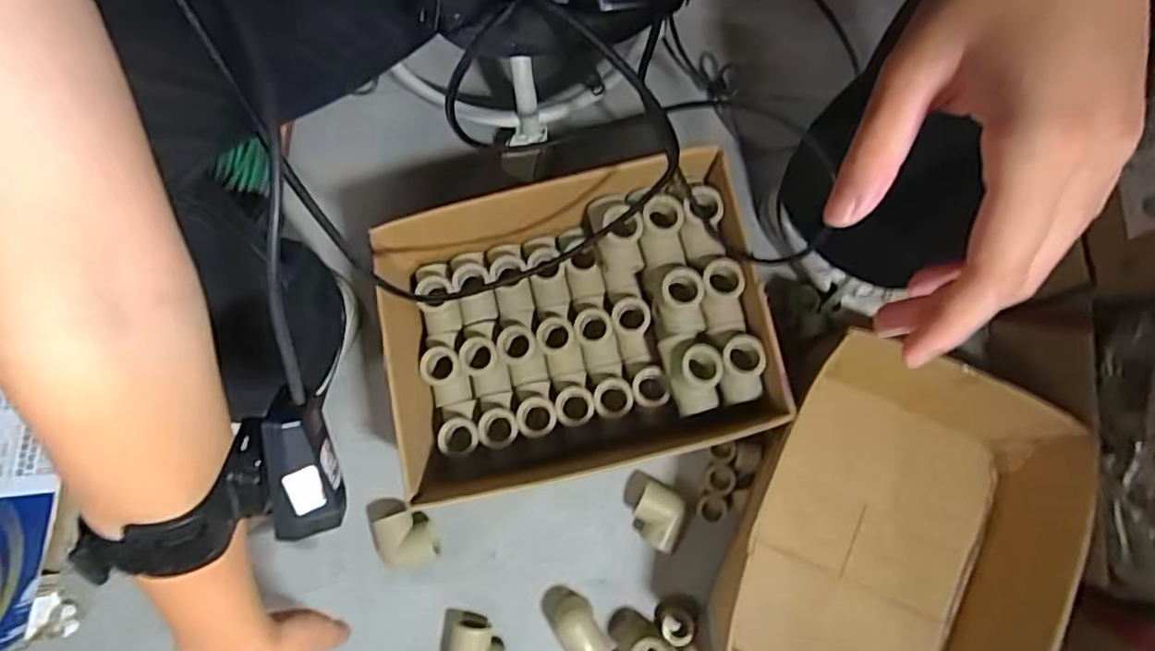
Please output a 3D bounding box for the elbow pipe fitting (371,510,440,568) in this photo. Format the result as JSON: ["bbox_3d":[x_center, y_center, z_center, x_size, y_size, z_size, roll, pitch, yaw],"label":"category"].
[{"bbox_3d":[-0.155,0.191,0.563,0.058,0.031,0.046,-17,79,-2],"label":"elbow pipe fitting"}]

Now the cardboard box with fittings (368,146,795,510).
[{"bbox_3d":[-0.001,0.007,0.542,0.286,0.129,0.220,-13,79,-1],"label":"cardboard box with fittings"}]

